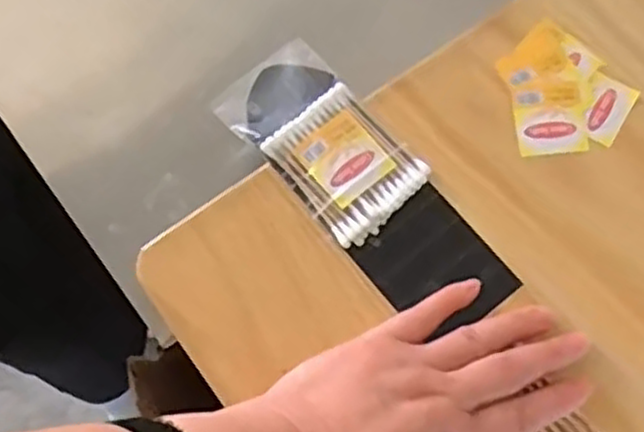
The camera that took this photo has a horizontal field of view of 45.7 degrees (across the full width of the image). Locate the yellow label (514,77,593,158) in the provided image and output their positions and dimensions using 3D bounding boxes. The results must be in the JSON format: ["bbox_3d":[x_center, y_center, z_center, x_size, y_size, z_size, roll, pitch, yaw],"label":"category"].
[{"bbox_3d":[0.129,-0.056,0.430,0.040,0.004,0.043,-4,74,-1],"label":"yellow label"}]

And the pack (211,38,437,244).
[{"bbox_3d":[0.000,-0.042,0.415,0.063,0.013,0.114,-41,78,-10],"label":"pack"}]

